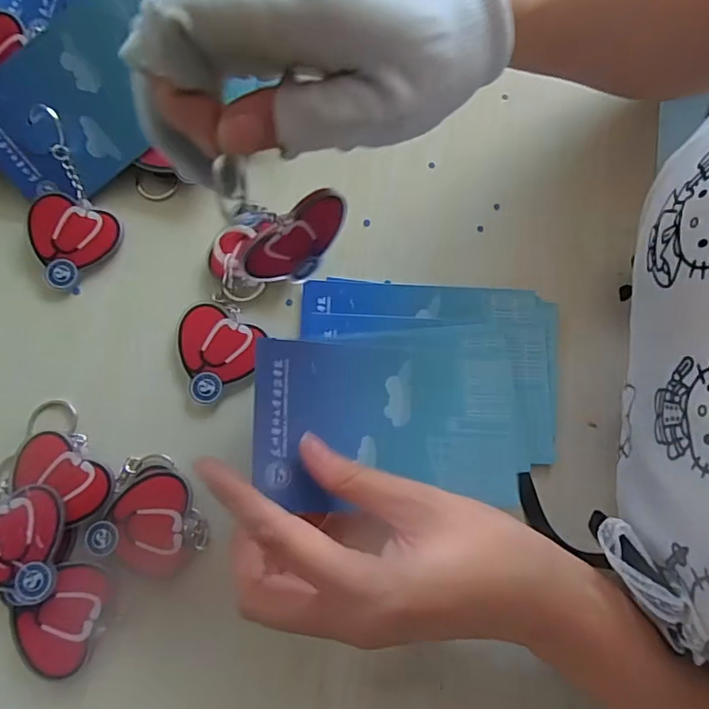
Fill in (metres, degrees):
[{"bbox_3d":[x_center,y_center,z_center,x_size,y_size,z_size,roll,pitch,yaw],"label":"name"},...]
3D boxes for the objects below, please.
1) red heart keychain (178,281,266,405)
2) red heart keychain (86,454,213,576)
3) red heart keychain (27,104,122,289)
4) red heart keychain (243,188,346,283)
[{"bbox_3d":[-0.072,-0.007,0.288,0.049,0.005,0.059,-14,77,-6],"label":"red heart keychain"},{"bbox_3d":[-0.099,0.080,0.258,0.054,0.004,0.053,1,75,-3],"label":"red heart keychain"},{"bbox_3d":[-0.166,-0.084,0.294,0.048,0.025,0.083,-24,78,-9],"label":"red heart keychain"},{"bbox_3d":[-0.025,-0.048,0.234,0.049,0.047,0.008,-36,78,-10],"label":"red heart keychain"}]

